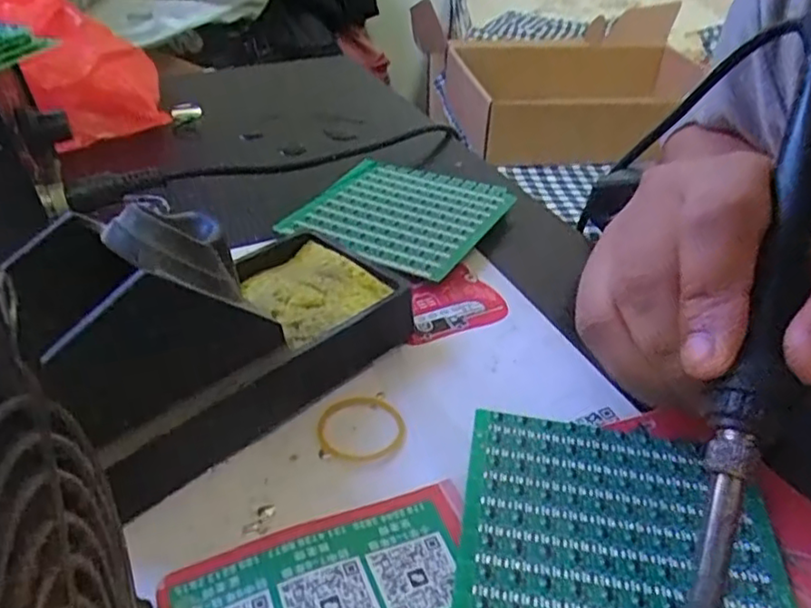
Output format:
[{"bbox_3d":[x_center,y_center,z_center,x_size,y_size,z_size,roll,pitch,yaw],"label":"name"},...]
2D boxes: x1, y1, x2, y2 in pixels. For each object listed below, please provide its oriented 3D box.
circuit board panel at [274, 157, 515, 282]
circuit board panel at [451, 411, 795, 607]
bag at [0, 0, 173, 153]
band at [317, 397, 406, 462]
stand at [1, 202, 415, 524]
[{"bbox_3d":[-0.001,-0.051,0.354,0.098,0.004,0.102,17,39,21],"label":"circuit board panel"},{"bbox_3d":[0.064,0.075,0.192,0.093,0.005,0.099,8,36,7],"label":"circuit board panel"},{"bbox_3d":[-0.293,-0.210,0.485,0.265,0.105,0.104,23,41,26],"label":"bag"},{"bbox_3d":[-0.016,0.044,0.238,0.031,0.004,0.031,2,35,-1],"label":"band"},{"bbox_3d":[-0.069,-0.001,0.234,0.072,0.075,0.144,28,42,31],"label":"stand"}]

